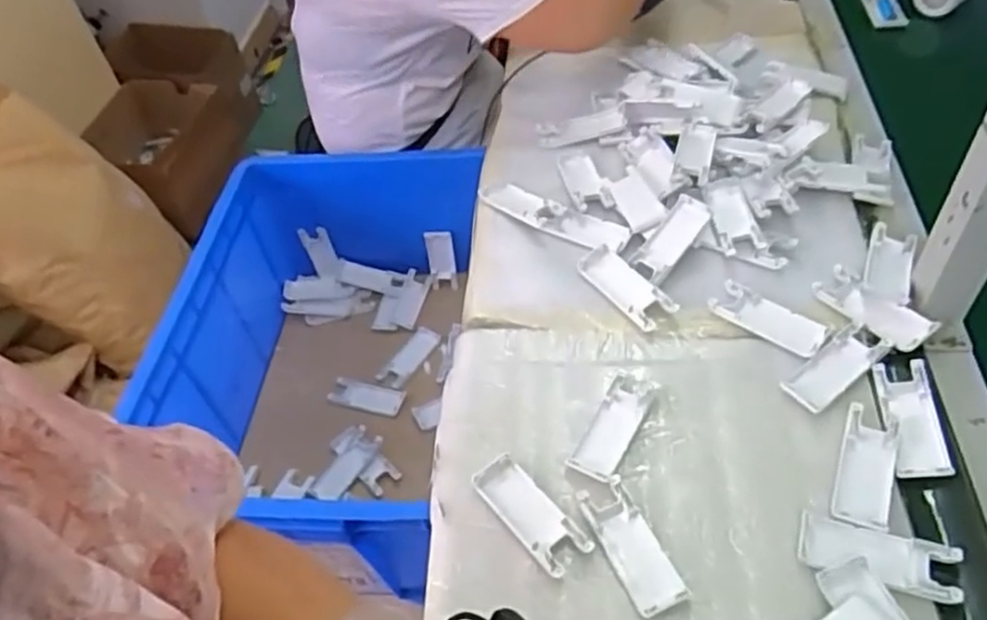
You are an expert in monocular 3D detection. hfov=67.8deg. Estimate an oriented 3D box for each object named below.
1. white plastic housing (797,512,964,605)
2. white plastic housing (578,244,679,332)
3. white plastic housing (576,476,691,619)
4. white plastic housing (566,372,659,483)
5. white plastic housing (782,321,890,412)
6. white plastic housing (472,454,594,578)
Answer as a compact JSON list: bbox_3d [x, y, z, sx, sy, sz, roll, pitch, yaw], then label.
[{"bbox_3d":[0.277,0.178,0.530,0.104,0.013,0.041,13,53,18],"label":"white plastic housing"},{"bbox_3d":[0.126,-0.024,0.714,0.040,0.015,0.107,-32,53,-18],"label":"white plastic housing"},{"bbox_3d":[0.105,0.179,0.559,0.040,0.011,0.104,-22,51,-11],"label":"white plastic housing"},{"bbox_3d":[0.102,0.098,0.623,0.040,0.006,0.103,19,55,22],"label":"white plastic housing"},{"bbox_3d":[0.295,0.050,0.636,0.100,0.009,0.040,-34,54,-19],"label":"white plastic housing"},{"bbox_3d":[0.028,0.159,0.578,0.041,0.010,0.102,-34,54,-20],"label":"white plastic housing"}]

